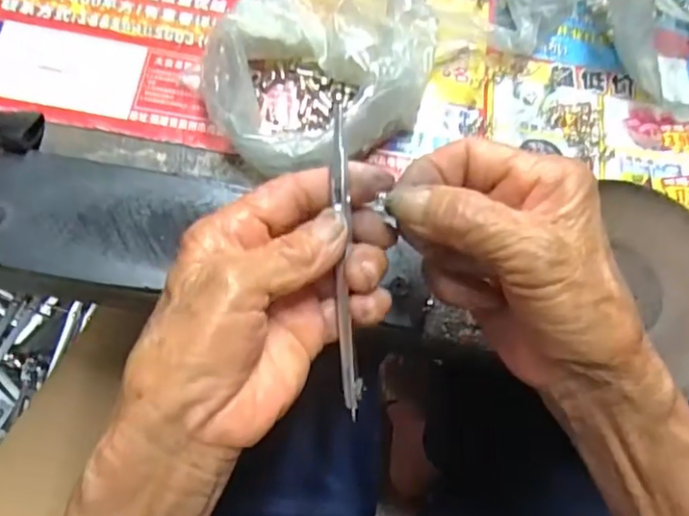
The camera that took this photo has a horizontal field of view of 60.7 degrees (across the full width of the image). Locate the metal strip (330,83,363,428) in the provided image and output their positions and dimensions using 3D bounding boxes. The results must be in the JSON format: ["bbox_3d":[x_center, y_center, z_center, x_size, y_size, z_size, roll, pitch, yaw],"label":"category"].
[{"bbox_3d":[0.001,0.001,0.232,0.008,0.005,0.127,-3,95,-5],"label":"metal strip"}]

